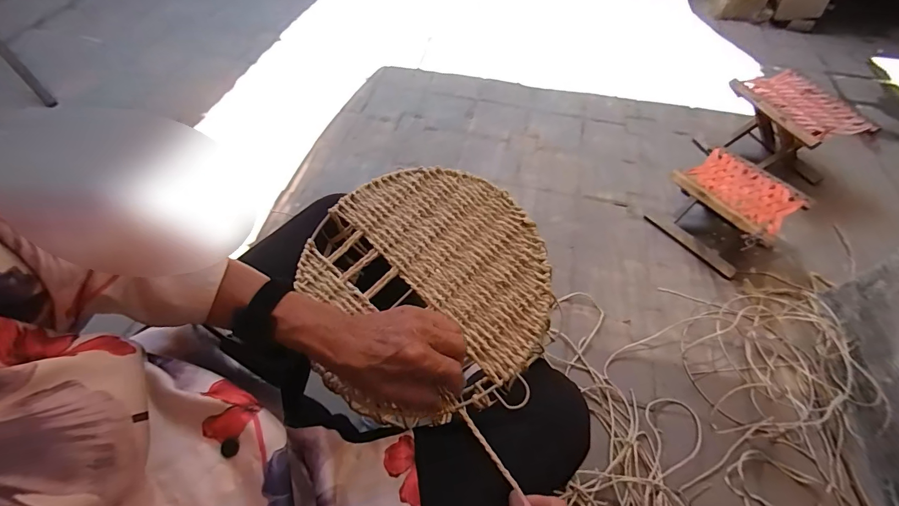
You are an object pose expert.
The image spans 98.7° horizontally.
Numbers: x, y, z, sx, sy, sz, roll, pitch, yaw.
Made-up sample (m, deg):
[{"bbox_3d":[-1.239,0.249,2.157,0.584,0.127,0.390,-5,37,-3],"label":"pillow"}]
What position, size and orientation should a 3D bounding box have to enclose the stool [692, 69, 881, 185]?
[{"bbox_3d":[1.057,-0.377,1.253,0.256,0.252,0.334,-22,58,-18],"label":"stool"}]

